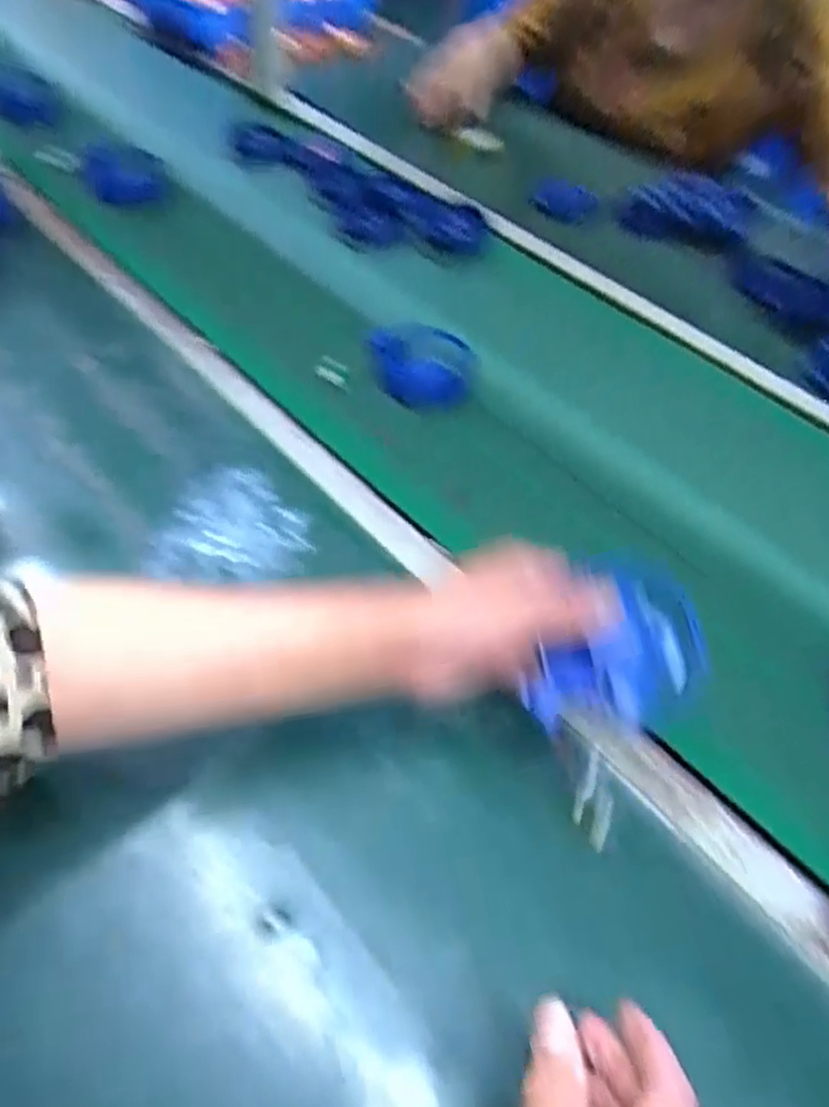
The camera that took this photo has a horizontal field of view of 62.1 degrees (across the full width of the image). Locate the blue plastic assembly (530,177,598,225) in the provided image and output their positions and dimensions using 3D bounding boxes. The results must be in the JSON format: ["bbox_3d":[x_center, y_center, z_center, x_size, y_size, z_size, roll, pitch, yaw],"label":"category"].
[{"bbox_3d":[0.191,-0.449,0.881,0.079,0.044,0.026,16,51,4],"label":"blue plastic assembly"}]

